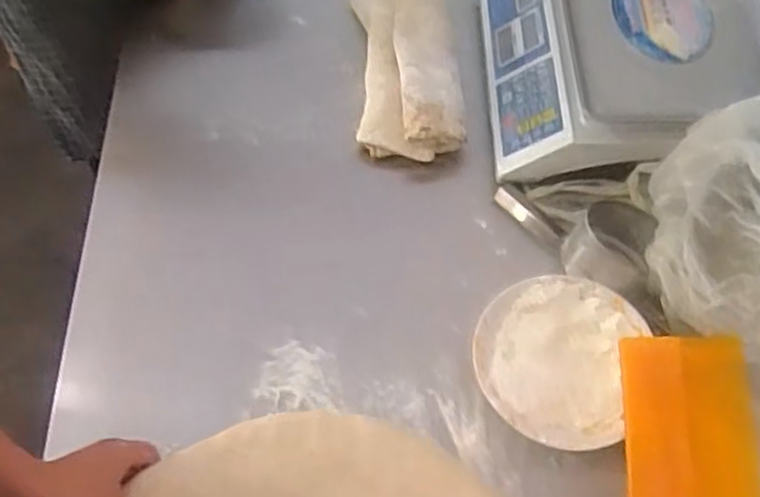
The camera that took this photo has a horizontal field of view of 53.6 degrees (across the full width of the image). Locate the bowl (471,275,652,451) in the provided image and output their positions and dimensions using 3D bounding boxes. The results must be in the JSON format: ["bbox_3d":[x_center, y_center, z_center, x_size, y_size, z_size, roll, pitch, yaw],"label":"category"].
[{"bbox_3d":[0.166,0.112,0.731,0.149,0.059,0.162,-2,60,3],"label":"bowl"}]

